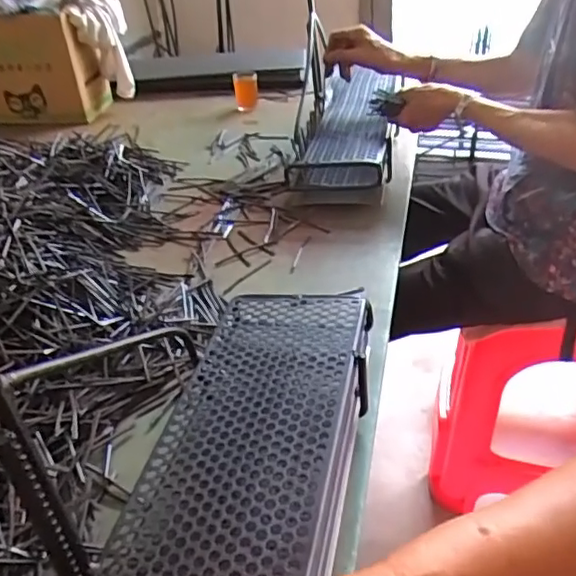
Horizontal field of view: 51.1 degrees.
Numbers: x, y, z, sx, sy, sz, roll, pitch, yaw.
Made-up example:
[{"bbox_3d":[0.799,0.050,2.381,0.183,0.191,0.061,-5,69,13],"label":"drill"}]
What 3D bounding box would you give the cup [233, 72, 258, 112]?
[{"bbox_3d":[-0.097,-0.459,1.407,0.053,0.080,0.064,-6,34,-2],"label":"cup"}]

